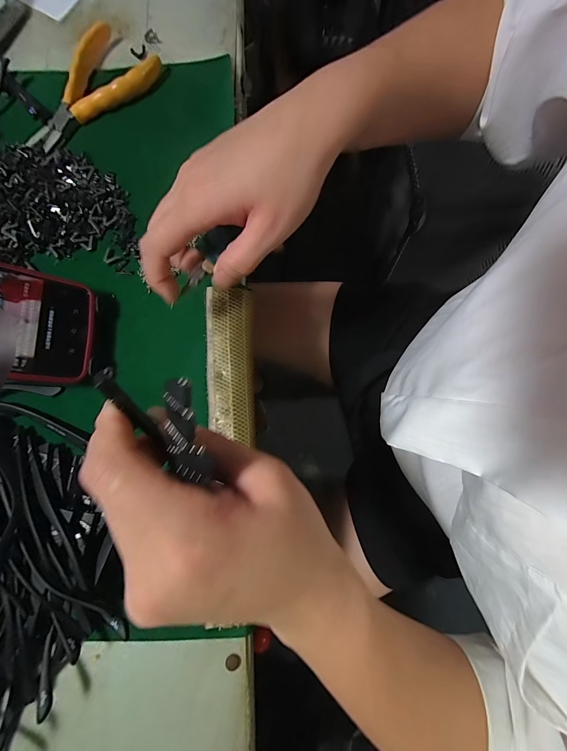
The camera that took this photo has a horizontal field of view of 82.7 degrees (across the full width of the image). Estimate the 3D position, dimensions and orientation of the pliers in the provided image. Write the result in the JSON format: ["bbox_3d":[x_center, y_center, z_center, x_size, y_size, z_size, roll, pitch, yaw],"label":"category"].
[{"bbox_3d":[-0.180,-0.262,0.304,0.066,0.024,0.136,29,80,6],"label":"pliers"}]

